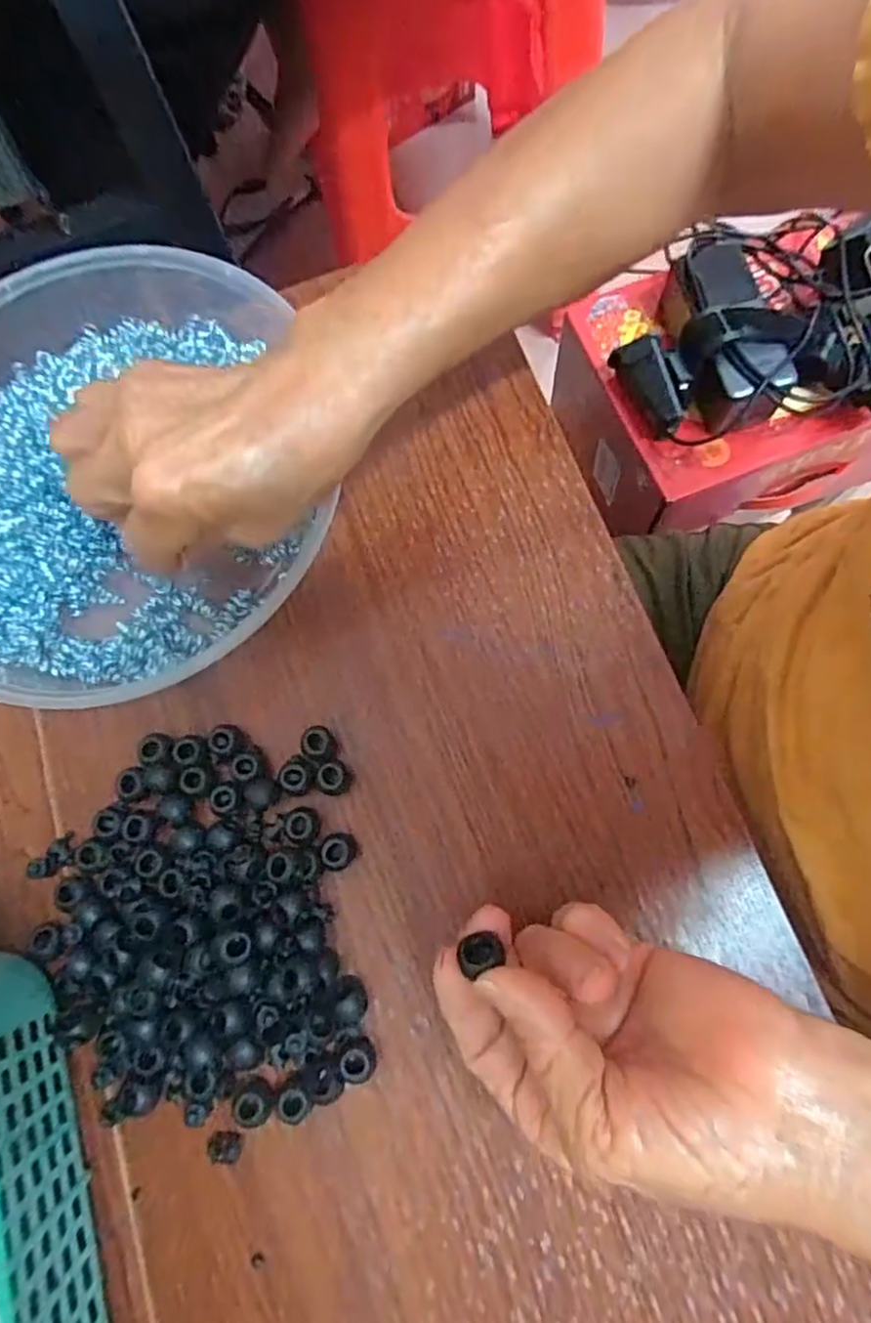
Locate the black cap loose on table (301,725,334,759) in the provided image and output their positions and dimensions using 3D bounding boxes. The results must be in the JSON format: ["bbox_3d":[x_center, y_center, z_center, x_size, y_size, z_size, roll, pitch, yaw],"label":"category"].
[{"bbox_3d":[-0.053,0.036,0.292,0.012,0.011,0.014,13,76,7],"label":"black cap loose on table"}]

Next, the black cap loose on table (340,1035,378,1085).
[{"bbox_3d":[-0.030,0.157,0.259,0.013,0.012,0.014,-1,75,3],"label":"black cap loose on table"}]

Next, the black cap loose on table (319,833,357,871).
[{"bbox_3d":[-0.041,0.081,0.279,0.014,0.010,0.015,7,76,5],"label":"black cap loose on table"}]

